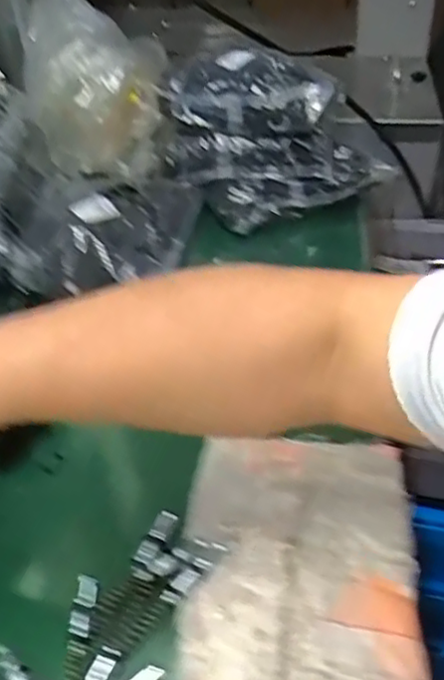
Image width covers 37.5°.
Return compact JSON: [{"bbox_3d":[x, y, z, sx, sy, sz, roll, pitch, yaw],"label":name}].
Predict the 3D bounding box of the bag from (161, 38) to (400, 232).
[{"bbox_3d":[0.054,-0.239,0.752,0.231,0.136,0.161,-19,43,-17],"label":"bag"}]

